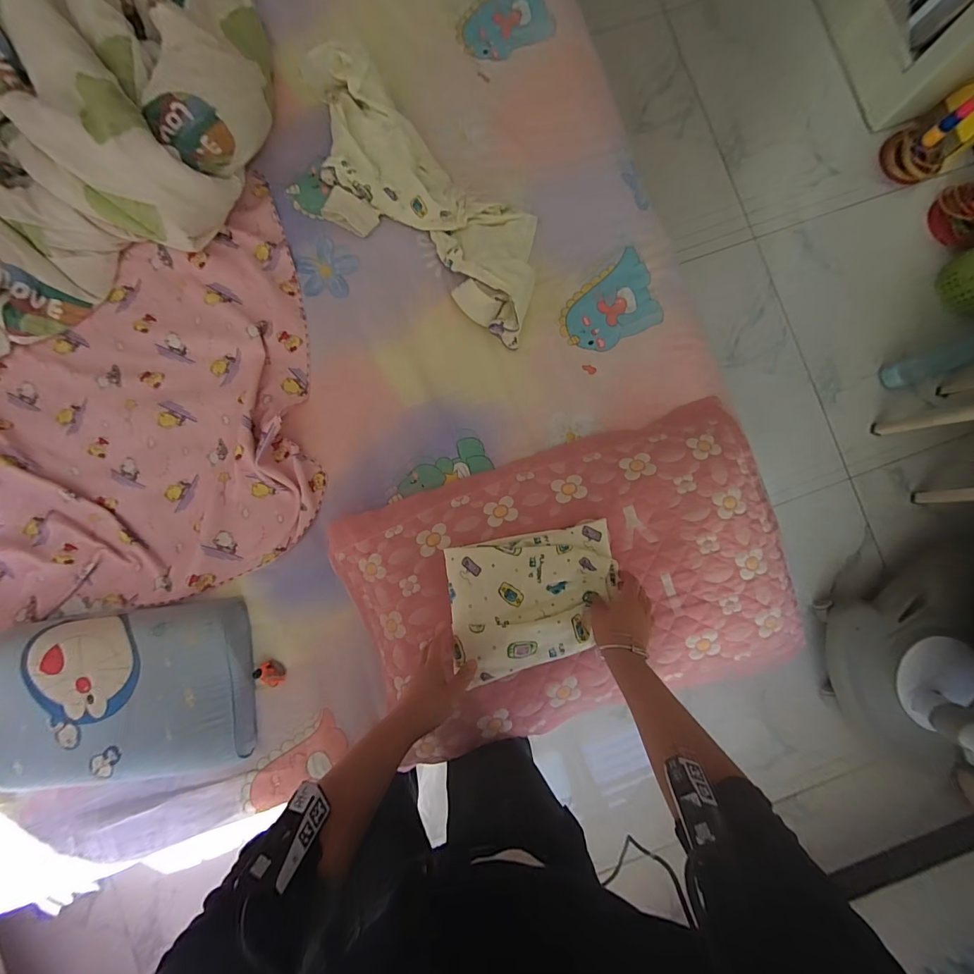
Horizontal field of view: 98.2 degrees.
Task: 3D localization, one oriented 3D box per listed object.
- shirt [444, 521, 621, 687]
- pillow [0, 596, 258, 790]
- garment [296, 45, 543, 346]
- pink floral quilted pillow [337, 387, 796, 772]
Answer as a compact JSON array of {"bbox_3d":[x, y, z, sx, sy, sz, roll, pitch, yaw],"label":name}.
[{"bbox_3d":[0.072,0.161,0.627,0.257,0.044,0.188,-12,73,-5],"label":"shirt"},{"bbox_3d":[-0.602,0.341,0.696,0.400,0.059,0.271,-4,87,-2],"label":"pillow"},{"bbox_3d":[-0.128,-0.520,0.750,0.589,0.064,0.224,36,85,-2],"label":"garment"},{"bbox_3d":[0.139,0.157,0.689,0.690,0.095,0.416,-19,88,-3],"label":"pink floral quilted pillow"}]

